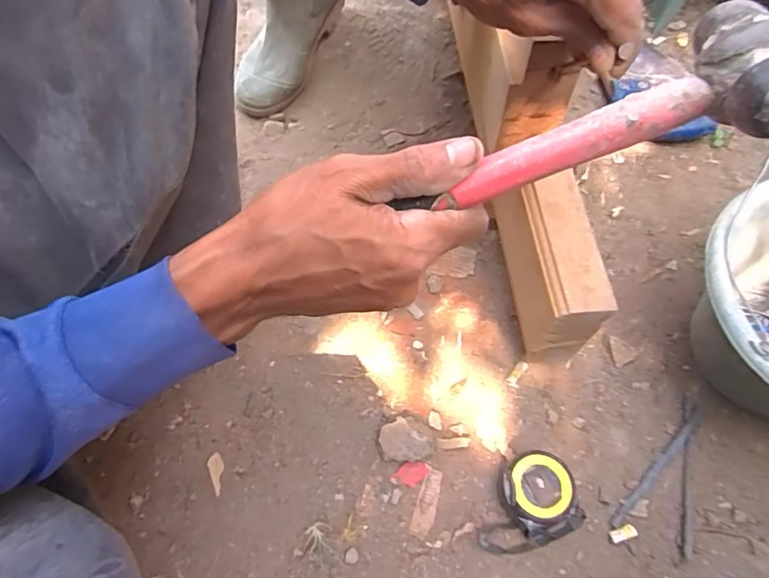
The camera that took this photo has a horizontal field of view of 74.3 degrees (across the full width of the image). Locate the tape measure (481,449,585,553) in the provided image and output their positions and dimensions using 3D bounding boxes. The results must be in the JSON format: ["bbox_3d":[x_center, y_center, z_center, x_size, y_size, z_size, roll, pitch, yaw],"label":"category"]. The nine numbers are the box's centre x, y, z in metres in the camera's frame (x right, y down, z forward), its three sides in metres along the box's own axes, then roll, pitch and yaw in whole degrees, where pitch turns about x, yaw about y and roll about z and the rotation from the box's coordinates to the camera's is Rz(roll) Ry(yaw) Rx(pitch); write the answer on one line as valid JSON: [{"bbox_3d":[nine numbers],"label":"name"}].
[{"bbox_3d":[0.141,0.213,0.507,0.101,0.041,0.083,-14,64,-7],"label":"tape measure"}]

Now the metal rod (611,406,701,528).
[{"bbox_3d":[0.288,0.184,0.531,0.163,0.011,0.011,-40,70,-18],"label":"metal rod"}]

